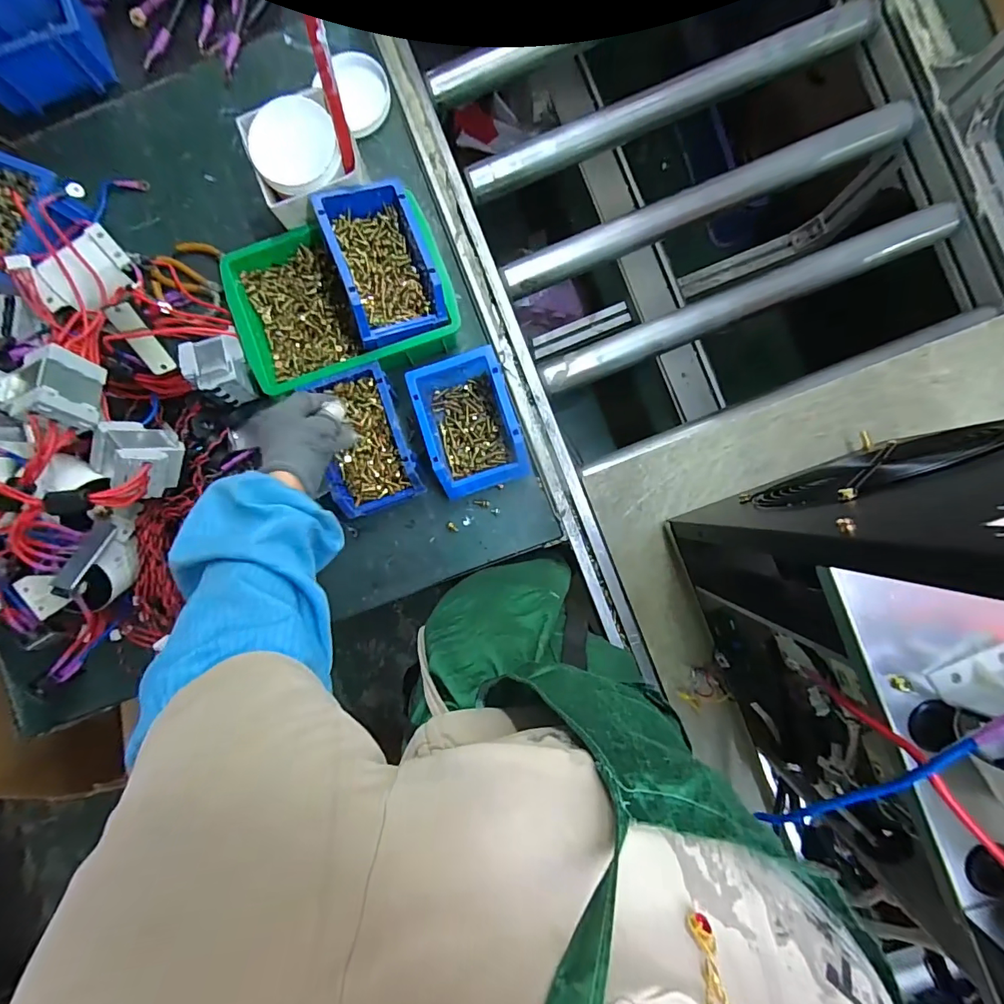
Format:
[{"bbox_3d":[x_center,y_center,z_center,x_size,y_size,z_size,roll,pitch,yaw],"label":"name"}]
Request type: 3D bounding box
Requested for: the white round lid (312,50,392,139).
[{"bbox_3d":[-0.182,-0.523,0.595,0.083,0.009,0.078,-4,100,-22],"label":"white round lid"}]

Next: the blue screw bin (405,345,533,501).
[{"bbox_3d":[-0.038,-0.094,0.575,0.109,0.072,0.157,-17,88,2],"label":"blue screw bin"}]

